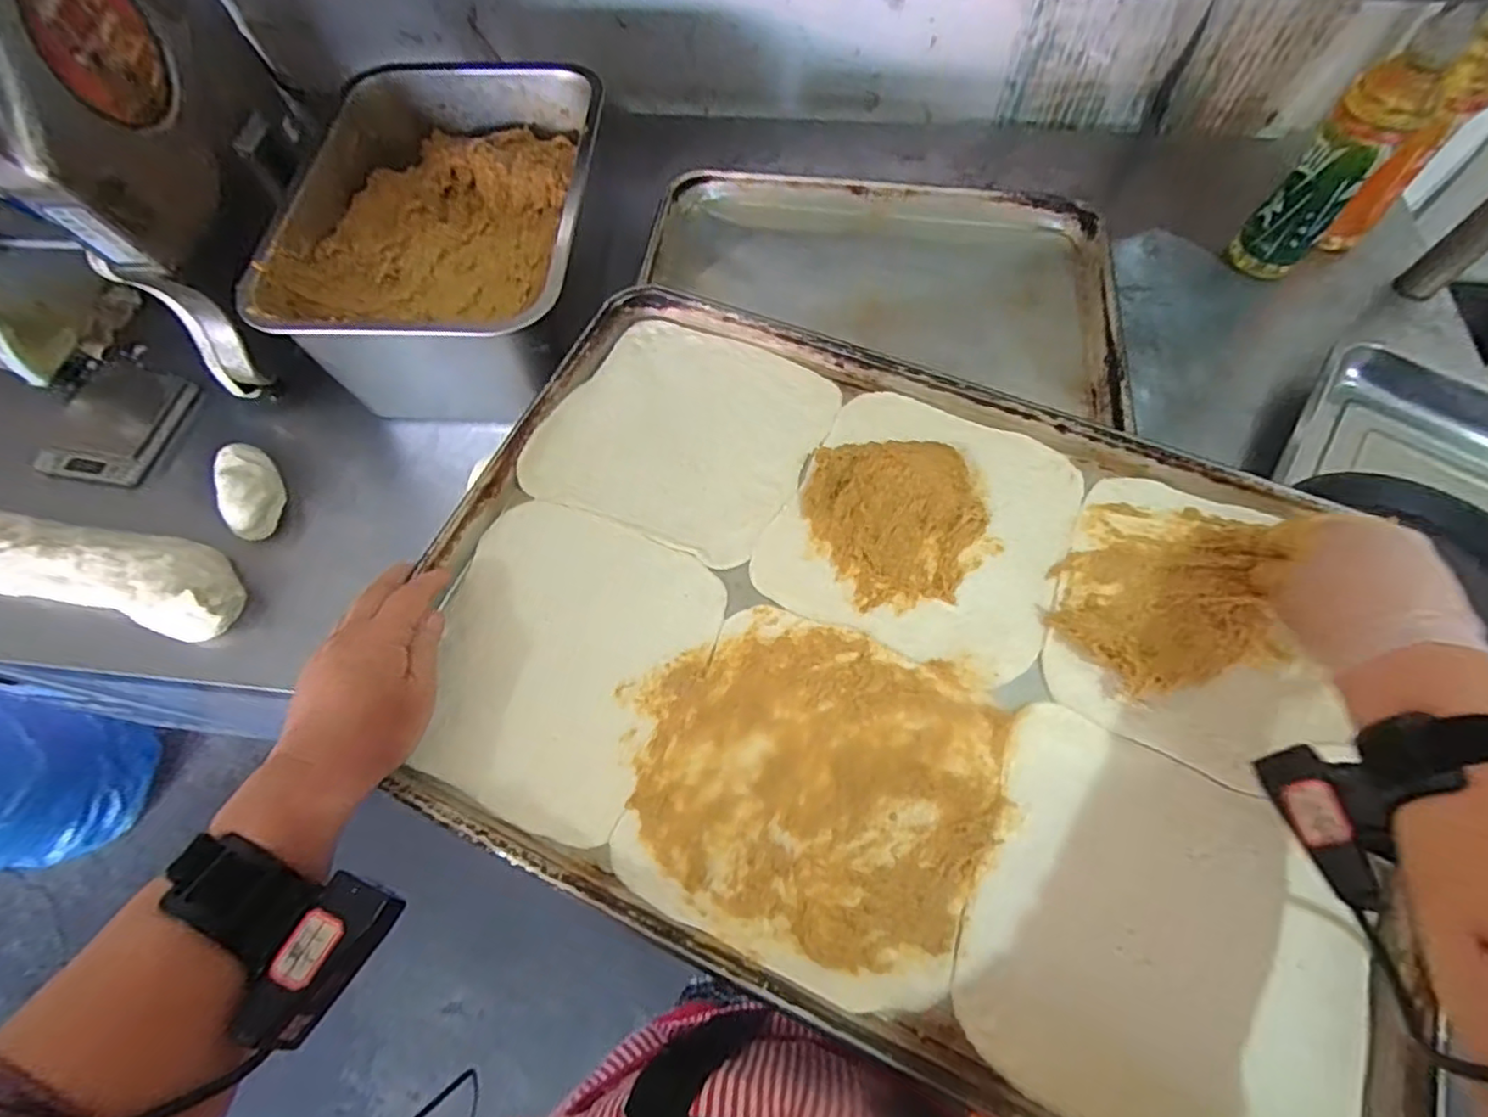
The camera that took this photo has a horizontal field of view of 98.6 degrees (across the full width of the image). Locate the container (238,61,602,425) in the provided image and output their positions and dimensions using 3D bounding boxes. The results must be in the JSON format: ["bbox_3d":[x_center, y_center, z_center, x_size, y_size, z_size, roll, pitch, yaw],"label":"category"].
[{"bbox_3d":[-0.272,-0.319,0.645,0.259,0.154,0.365,2,65,2],"label":"container"}]

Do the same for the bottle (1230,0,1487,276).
[{"bbox_3d":[0.577,-0.385,0.617,0.072,0.219,0.087,39,72,17],"label":"bottle"}]

